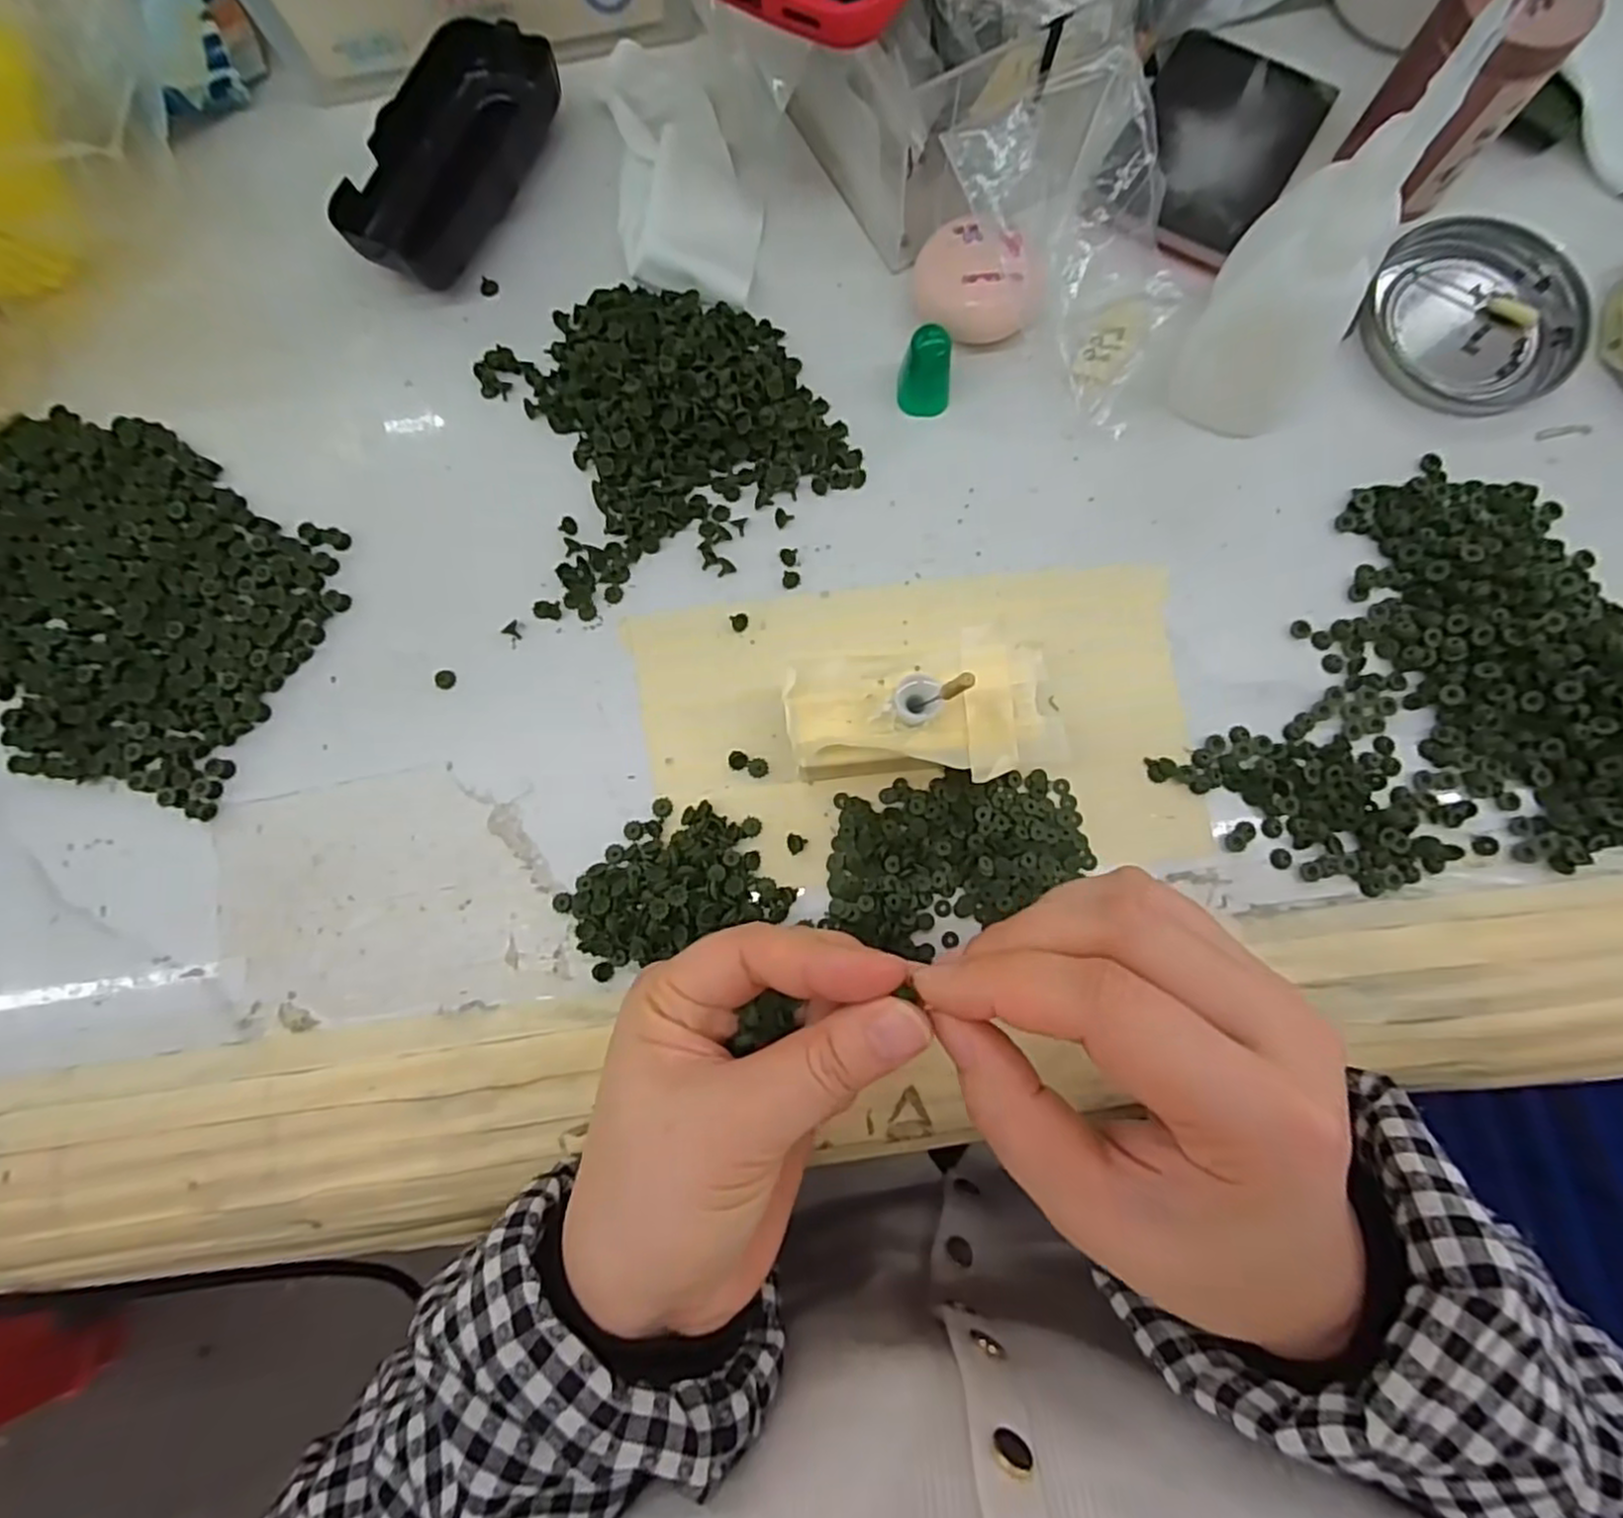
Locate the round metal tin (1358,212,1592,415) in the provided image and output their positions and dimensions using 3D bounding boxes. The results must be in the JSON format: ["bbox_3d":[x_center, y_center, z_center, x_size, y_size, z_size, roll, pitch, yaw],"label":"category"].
[{"bbox_3d":[0.256,-0.173,0.284,0.078,0.009,0.076,0,81,2],"label":"round metal tin"}]

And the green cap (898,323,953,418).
[{"bbox_3d":[0.044,-0.146,0.274,0.019,0.028,0.016,10,82,3],"label":"green cap"}]

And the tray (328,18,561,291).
[{"bbox_3d":[-0.146,-0.243,0.297,0.053,0.021,0.111,24,83,5],"label":"tray"}]

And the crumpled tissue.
[{"bbox_3d":[-0.056,-0.246,0.299,0.054,0.017,0.130,-13,81,0],"label":"crumpled tissue"}]

